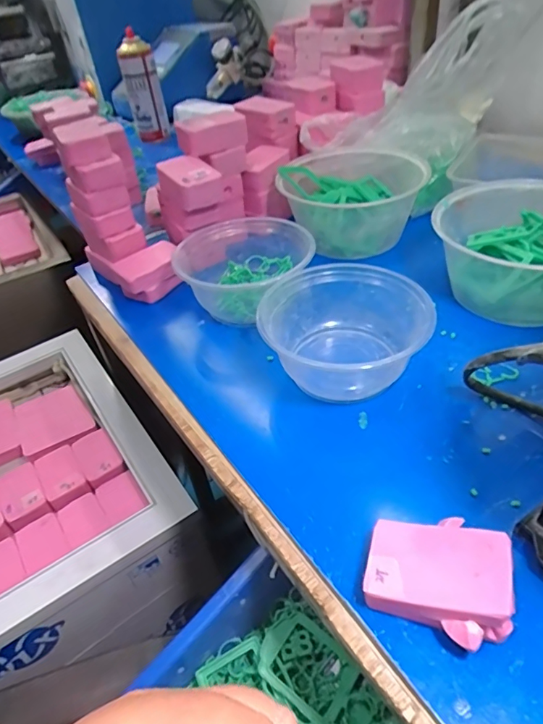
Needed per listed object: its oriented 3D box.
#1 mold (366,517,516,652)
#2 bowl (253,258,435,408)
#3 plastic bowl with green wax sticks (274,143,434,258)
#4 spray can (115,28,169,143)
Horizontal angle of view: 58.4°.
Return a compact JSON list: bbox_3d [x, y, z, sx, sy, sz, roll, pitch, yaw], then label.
[{"bbox_3d":[0.088,0.115,0.263,0.070,0.034,0.059,7,43,15],"label":"mold"},{"bbox_3d":[0.060,-0.027,0.409,0.136,0.060,0.113,-13,42,-6],"label":"bowl"},{"bbox_3d":[0.095,-0.194,0.576,0.157,0.070,0.146,-4,42,4],"label":"plastic bowl with green wax sticks"},{"bbox_3d":[-0.245,-0.517,0.932,0.066,0.169,0.054,-11,42,-5],"label":"spray can"}]

